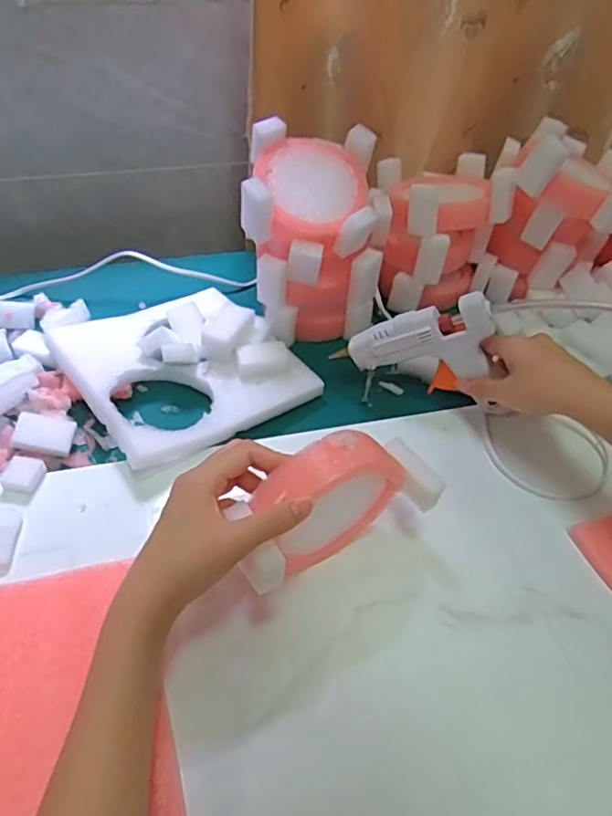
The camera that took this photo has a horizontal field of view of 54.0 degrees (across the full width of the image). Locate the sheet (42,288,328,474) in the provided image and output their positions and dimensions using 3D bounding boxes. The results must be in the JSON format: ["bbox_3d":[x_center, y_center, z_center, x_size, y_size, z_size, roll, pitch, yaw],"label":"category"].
[{"bbox_3d":[-0.108,-0.044,0.522,0.175,0.020,0.178,-28,54,-27],"label":"sheet"}]

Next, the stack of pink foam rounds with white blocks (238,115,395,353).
[{"bbox_3d":[0.009,-0.152,0.540,0.123,0.149,0.103,4,46,1],"label":"stack of pink foam rounds with white blocks"}]

